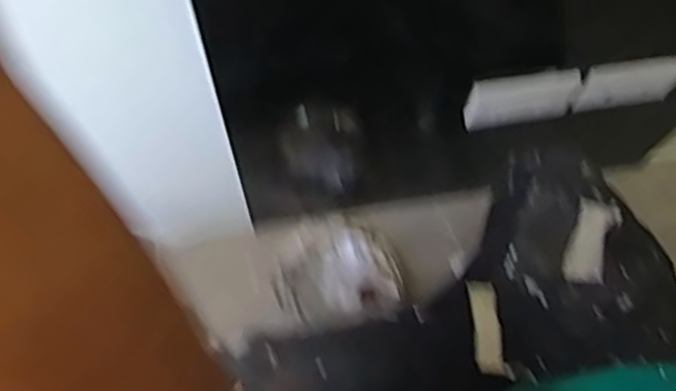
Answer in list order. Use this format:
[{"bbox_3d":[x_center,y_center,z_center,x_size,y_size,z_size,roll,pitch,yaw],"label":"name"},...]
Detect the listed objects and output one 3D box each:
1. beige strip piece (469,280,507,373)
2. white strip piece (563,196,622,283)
[{"bbox_3d":[0.155,0.137,0.730,0.027,0.004,0.097,-9,70,14],"label":"beige strip piece"},{"bbox_3d":[0.269,0.048,0.740,0.041,0.011,0.093,18,69,8],"label":"white strip piece"}]

